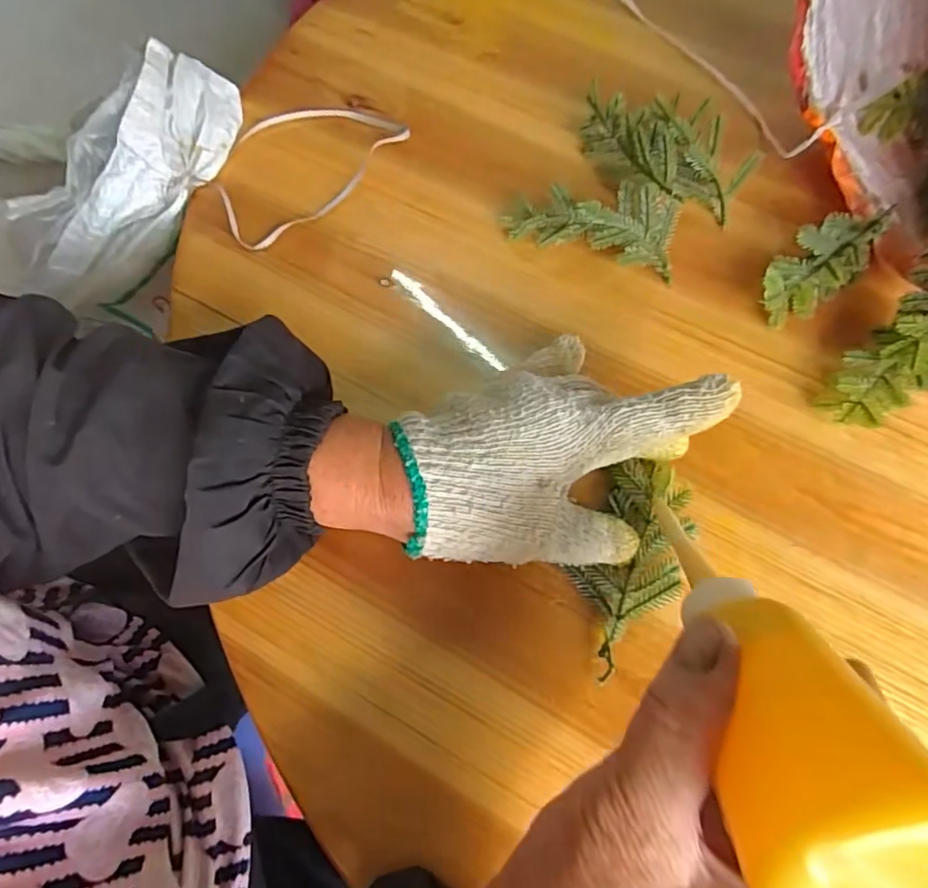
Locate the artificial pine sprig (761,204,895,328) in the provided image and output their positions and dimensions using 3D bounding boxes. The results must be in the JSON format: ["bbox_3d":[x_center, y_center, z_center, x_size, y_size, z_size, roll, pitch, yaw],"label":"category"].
[{"bbox_3d":[0.241,-0.124,0.399,0.044,0.035,0.123,41,65,17],"label":"artificial pine sprig"}]

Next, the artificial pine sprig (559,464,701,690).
[{"bbox_3d":[0.087,0.060,0.309,0.051,0.019,0.112,17,70,5],"label":"artificial pine sprig"}]

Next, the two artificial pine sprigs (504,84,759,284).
[{"bbox_3d":[0.119,-0.184,0.420,0.130,0.043,0.151,30,66,11],"label":"two artificial pine sprigs"}]

